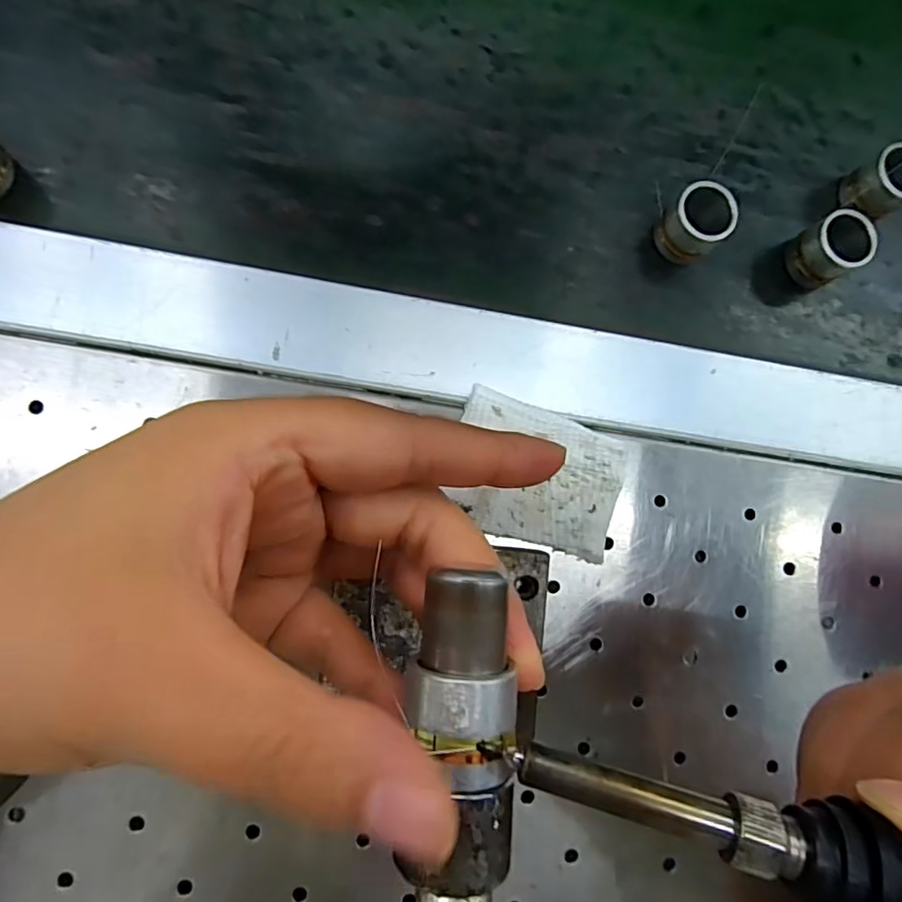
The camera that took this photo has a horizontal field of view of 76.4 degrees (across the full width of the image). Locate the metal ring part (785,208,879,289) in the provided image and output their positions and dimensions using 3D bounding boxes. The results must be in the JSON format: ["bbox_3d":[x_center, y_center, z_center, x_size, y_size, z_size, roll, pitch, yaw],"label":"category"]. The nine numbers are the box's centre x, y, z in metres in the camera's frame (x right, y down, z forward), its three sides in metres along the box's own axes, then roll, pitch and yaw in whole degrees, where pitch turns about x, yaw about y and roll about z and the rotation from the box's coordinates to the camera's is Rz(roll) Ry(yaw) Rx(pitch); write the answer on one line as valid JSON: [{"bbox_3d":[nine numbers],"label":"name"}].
[{"bbox_3d":[0.157,-0.084,0.241,0.022,0.026,0.023,1,84,-7],"label":"metal ring part"}]

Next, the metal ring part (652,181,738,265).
[{"bbox_3d":[0.099,-0.092,0.234,0.023,0.025,0.023,1,84,-7],"label":"metal ring part"}]

